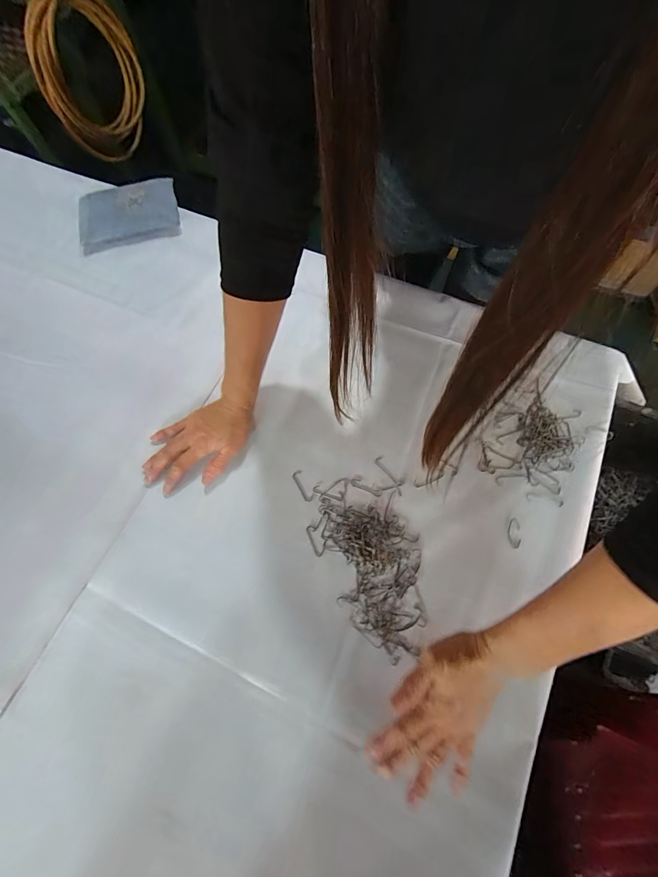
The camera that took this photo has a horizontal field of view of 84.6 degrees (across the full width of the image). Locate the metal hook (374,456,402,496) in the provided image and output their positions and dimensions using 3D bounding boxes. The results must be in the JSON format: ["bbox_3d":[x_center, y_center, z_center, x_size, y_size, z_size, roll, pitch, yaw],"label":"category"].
[{"bbox_3d":[0.077,0.048,0.463,0.011,0.004,0.056,-27,70,-8],"label":"metal hook"}]

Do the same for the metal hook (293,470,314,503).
[{"bbox_3d":[-0.034,0.061,0.465,0.013,0.004,0.045,-26,70,-8],"label":"metal hook"}]

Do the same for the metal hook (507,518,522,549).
[{"bbox_3d":[0.223,0.114,0.435,0.015,0.004,0.036,-1,69,2],"label":"metal hook"}]

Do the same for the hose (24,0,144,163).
[{"bbox_3d":[-0.741,-1.128,1.161,0.136,0.400,0.333,12,70,7],"label":"hose"}]

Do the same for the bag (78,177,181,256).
[{"bbox_3d":[-0.342,-0.383,0.613,0.159,0.014,0.121,-11,79,-2],"label":"bag"}]

